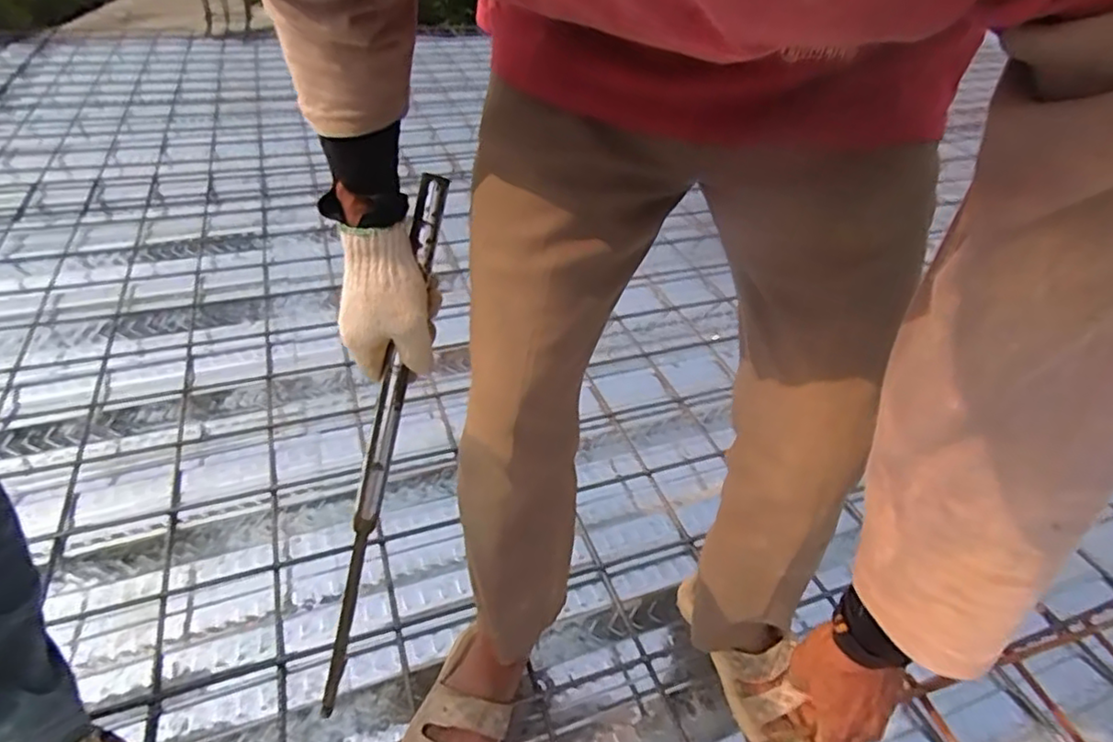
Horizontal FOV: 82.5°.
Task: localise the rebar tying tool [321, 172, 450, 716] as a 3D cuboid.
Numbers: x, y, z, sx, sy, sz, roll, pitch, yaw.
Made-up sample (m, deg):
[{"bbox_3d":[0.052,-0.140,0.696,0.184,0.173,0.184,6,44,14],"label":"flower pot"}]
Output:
[{"bbox_3d":[-0.174,0.090,0.622,0.023,0.552,0.019,18,12,16],"label":"rebar tying tool"}]

